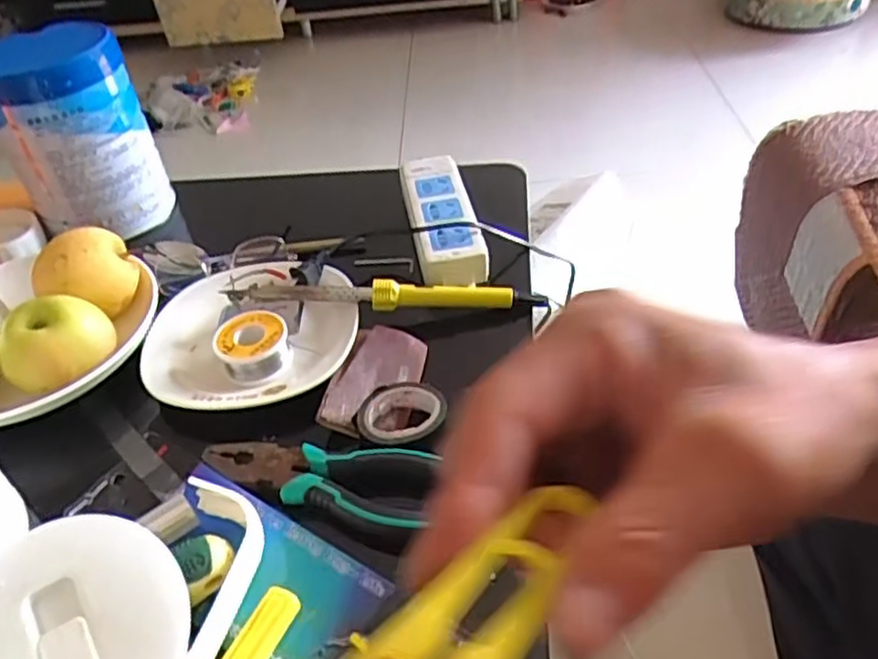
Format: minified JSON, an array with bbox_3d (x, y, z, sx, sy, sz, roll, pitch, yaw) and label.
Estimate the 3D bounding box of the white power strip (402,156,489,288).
[{"bbox_3d":[0.004,-0.102,0.654,0.062,0.038,0.175,-10,41,-4],"label":"white power strip"}]

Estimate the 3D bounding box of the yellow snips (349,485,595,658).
[{"bbox_3d":[0.007,0.064,0.158,0.030,0.009,0.086,27,44,28],"label":"yellow snips"}]

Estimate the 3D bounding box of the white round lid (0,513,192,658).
[{"bbox_3d":[-0.187,0.156,0.361,0.113,0.008,0.115,0,65,-1],"label":"white round lid"}]

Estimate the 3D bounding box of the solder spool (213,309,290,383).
[{"bbox_3d":[-0.141,0.010,0.540,0.052,0.024,0.047,-25,45,-20],"label":"solder spool"}]

